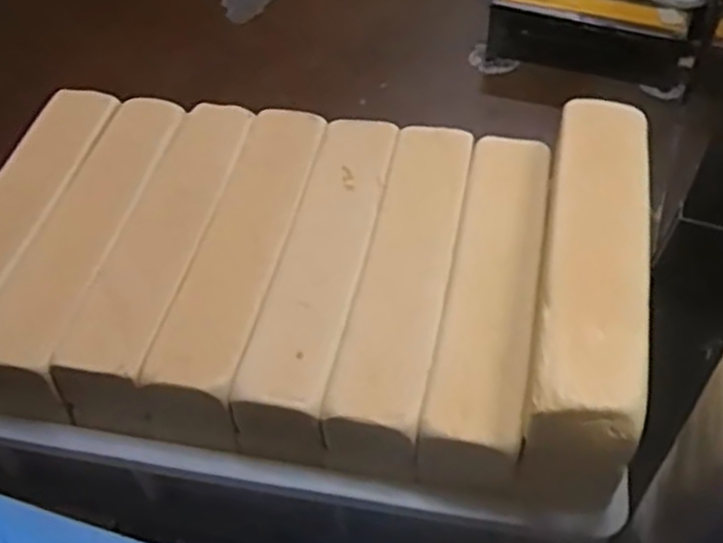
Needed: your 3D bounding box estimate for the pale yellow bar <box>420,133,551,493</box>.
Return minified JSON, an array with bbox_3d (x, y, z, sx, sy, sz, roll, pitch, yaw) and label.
[{"bbox_3d":[0.116,0.021,0.689,0.072,0.086,0.326,9,50,10],"label":"pale yellow bar"}]

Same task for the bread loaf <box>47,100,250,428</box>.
[{"bbox_3d":[-0.184,-0.020,0.748,0.078,0.079,0.345,7,49,8],"label":"bread loaf"}]

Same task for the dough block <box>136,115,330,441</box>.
[{"bbox_3d":[-0.110,-0.011,0.739,0.082,0.080,0.344,8,49,9],"label":"dough block"}]

